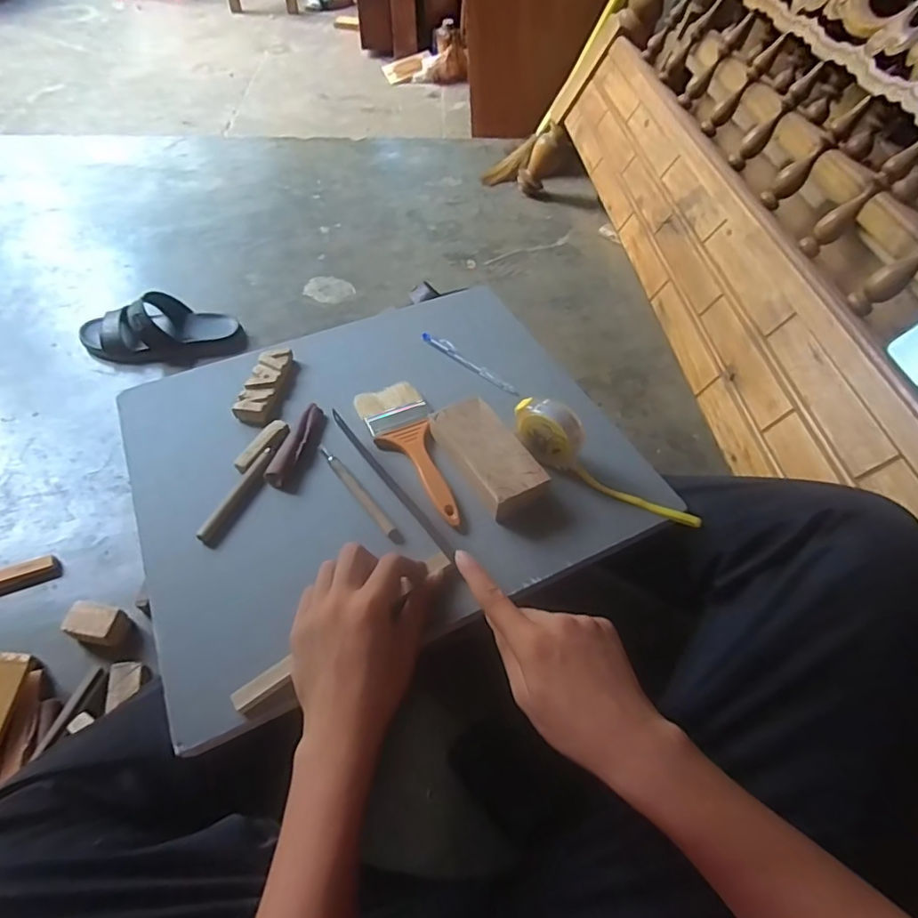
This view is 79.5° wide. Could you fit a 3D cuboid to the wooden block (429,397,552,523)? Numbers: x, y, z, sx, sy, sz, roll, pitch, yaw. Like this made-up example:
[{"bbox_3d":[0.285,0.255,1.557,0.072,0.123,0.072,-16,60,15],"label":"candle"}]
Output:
[{"bbox_3d":[0.028,-0.001,0.534,0.062,0.035,0.136,-24,58,-19],"label":"wooden block"}]

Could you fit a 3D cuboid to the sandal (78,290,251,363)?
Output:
[{"bbox_3d":[-0.535,-0.240,0.992,0.284,0.071,0.121,-1,51,0],"label":"sandal"}]

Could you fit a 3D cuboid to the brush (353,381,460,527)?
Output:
[{"bbox_3d":[-0.046,-0.008,0.558,0.066,0.014,0.188,-19,53,-15],"label":"brush"}]

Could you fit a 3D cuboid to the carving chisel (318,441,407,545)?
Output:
[{"bbox_3d":[-0.094,0.031,0.523,0.012,0.010,0.134,-31,57,-23],"label":"carving chisel"}]

